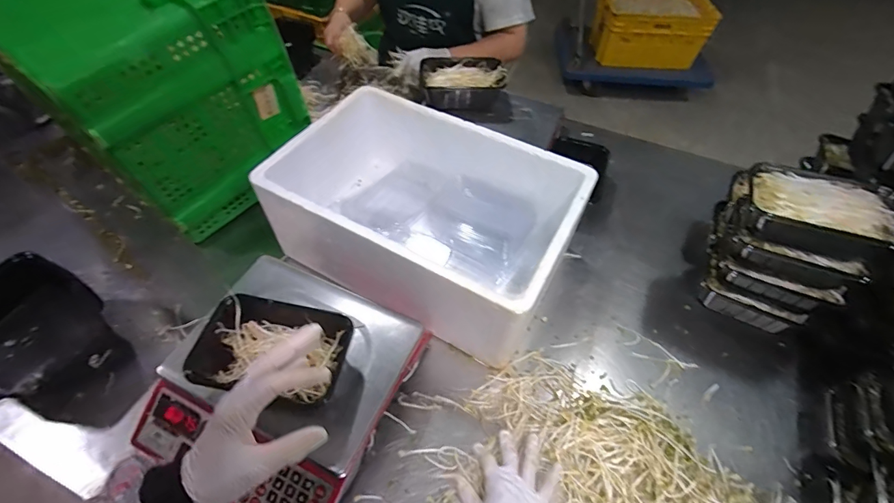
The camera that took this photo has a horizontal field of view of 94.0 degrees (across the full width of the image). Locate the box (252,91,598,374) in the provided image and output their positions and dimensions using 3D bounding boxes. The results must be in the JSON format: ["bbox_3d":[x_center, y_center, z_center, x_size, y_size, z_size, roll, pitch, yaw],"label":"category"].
[{"bbox_3d":[-0.035,-0.068,0.738,0.473,0.205,0.316,24,56,17],"label":"box"}]

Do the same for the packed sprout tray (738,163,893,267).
[{"bbox_3d":[0.530,-0.057,0.601,0.187,0.070,0.116,25,55,16],"label":"packed sprout tray"}]

